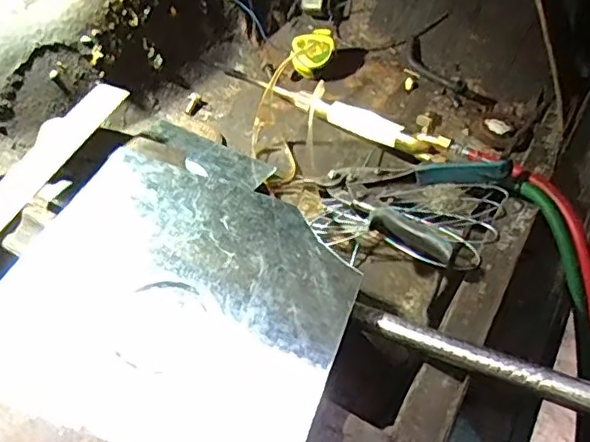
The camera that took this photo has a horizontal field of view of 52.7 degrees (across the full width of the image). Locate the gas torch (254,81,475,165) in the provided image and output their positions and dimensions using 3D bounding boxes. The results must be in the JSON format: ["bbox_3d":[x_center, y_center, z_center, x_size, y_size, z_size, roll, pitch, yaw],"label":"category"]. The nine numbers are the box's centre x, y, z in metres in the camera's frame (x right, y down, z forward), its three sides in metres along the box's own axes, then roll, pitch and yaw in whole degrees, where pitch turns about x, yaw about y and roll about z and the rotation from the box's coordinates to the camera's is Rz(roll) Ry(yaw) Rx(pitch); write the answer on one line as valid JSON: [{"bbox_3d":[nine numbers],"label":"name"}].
[{"bbox_3d":[0.069,-0.137,0.746,0.313,0.050,0.028,26,54,33],"label":"gas torch"}]

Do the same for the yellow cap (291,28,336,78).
[{"bbox_3d":[0.027,-0.241,0.852,0.062,0.019,0.062,-3,81,16],"label":"yellow cap"}]

